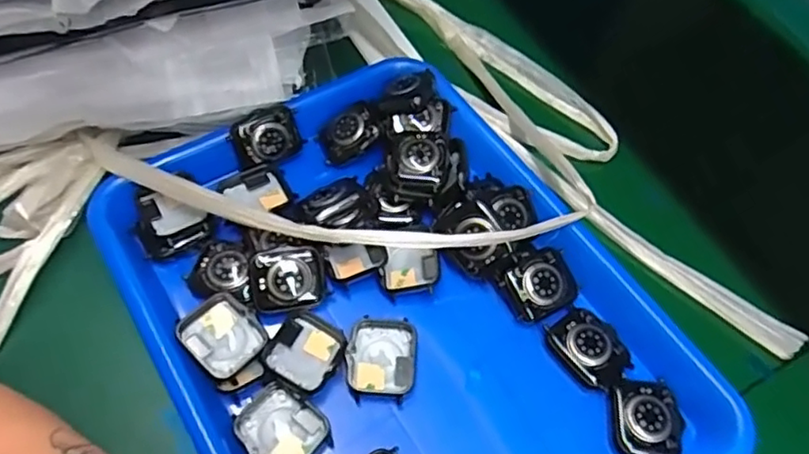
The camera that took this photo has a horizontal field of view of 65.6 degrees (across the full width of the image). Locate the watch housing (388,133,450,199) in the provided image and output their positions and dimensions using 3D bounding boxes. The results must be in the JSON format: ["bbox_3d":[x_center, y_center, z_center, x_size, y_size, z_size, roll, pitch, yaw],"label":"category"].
[{"bbox_3d":[0.009,-0.040,0.407,0.037,0.018,0.043,4,58,-2],"label":"watch housing"}]

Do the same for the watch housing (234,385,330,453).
[{"bbox_3d":[-0.064,0.107,0.328,0.043,0.006,0.037,38,63,18],"label":"watch housing"}]

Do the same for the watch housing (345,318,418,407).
[{"bbox_3d":[-0.013,0.074,0.353,0.039,0.008,0.044,5,58,-1],"label":"watch housing"}]

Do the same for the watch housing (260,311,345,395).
[{"bbox_3d":[-0.055,0.069,0.348,0.038,0.012,0.040,27,60,12],"label":"watch housing"}]

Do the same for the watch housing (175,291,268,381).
[{"bbox_3d":[-0.099,0.060,0.346,0.042,0.013,0.037,41,64,20],"label":"watch housing"}]

